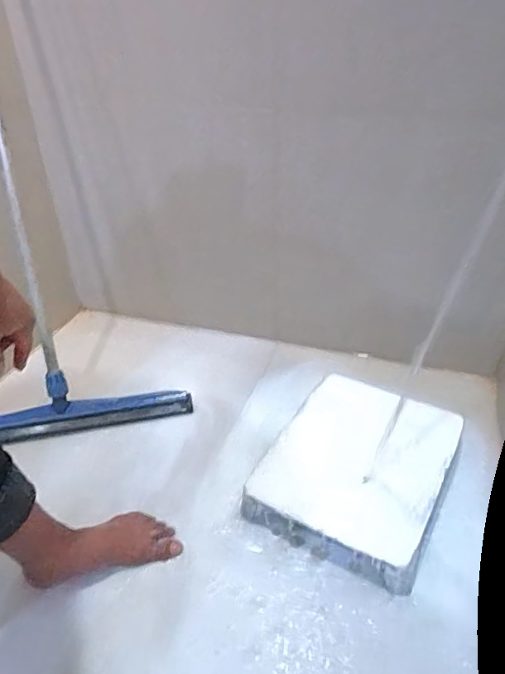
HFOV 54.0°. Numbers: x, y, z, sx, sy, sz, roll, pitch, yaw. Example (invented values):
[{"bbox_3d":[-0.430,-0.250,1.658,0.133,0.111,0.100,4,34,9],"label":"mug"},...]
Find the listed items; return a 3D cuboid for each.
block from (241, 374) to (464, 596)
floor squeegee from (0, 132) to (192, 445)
[{"bbox_3d":[0.192,0.223,0.897,0.295,0.071,0.361,19,41,25],"label":"block"},{"bbox_3d":[-0.400,-0.440,0.849,0.410,1.317,0.065,-10,16,-10],"label":"floor squeegee"}]

